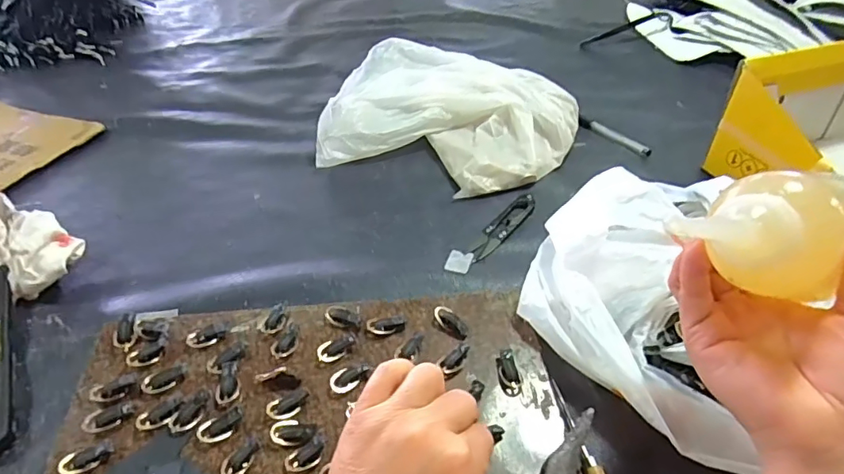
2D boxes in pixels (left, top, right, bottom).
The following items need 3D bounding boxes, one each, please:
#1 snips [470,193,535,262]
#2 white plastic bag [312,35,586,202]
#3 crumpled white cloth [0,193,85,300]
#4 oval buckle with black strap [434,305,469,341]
[{"bbox_3d":[0.074,-0.011,0.463,0.024,0.008,0.098,28,48,26],"label":"snips"},{"bbox_3d":[0.034,-0.146,0.583,0.266,0.058,0.247,14,43,12],"label":"white plastic bag"},{"bbox_3d":[-0.334,0.006,0.402,0.140,0.046,0.075,2,42,-1],"label":"crumpled white cloth"},{"bbox_3d":[0.020,0.058,0.357,0.016,0.009,0.027,-21,47,-24],"label":"oval buckle with black strap"}]

